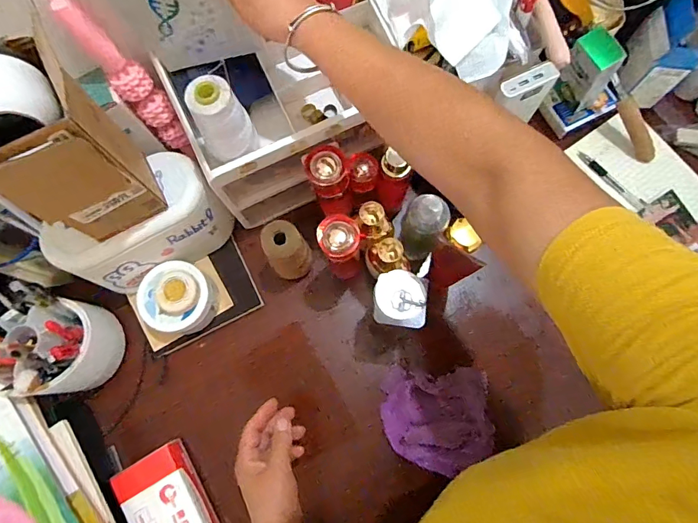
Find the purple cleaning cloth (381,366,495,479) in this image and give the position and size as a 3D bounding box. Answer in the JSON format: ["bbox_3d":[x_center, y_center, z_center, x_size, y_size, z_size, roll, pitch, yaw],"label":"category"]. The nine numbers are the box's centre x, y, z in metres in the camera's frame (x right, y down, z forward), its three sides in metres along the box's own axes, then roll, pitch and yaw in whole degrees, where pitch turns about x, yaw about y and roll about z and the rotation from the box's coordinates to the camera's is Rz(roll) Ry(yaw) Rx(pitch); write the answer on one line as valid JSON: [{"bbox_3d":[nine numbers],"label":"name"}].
[{"bbox_3d":[0.121,0.212,0.580,0.146,0.023,0.128,0,77,1],"label":"purple cleaning cloth"}]

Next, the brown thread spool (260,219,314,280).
[{"bbox_3d":[-0.082,-0.011,0.583,0.053,0.109,0.055,0,77,1],"label":"brown thread spool"}]

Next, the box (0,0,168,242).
[{"bbox_3d":[-0.275,-0.110,0.413,0.106,0.216,0.099,-32,78,-6],"label":"box"}]

